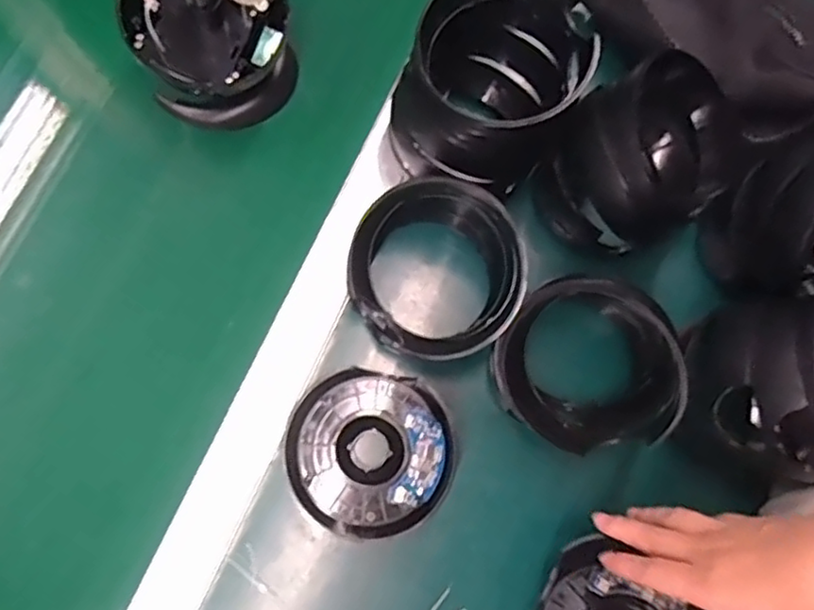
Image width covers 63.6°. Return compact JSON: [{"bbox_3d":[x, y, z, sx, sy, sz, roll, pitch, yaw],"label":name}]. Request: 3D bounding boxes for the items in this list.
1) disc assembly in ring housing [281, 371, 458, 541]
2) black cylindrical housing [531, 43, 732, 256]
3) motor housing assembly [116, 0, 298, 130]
[{"bbox_3d":[-0.024,0.102,0.459,0.112,0.039,0.108,1,79,-4],"label":"disc assembly in ring housing"},{"bbox_3d":[0.170,-0.104,0.471,0.137,0.092,0.104,-35,84,-10],"label":"black cylindrical housing"},{"bbox_3d":[-0.155,-0.216,0.482,0.117,0.115,0.145,-30,92,-10],"label":"motor housing assembly"}]

